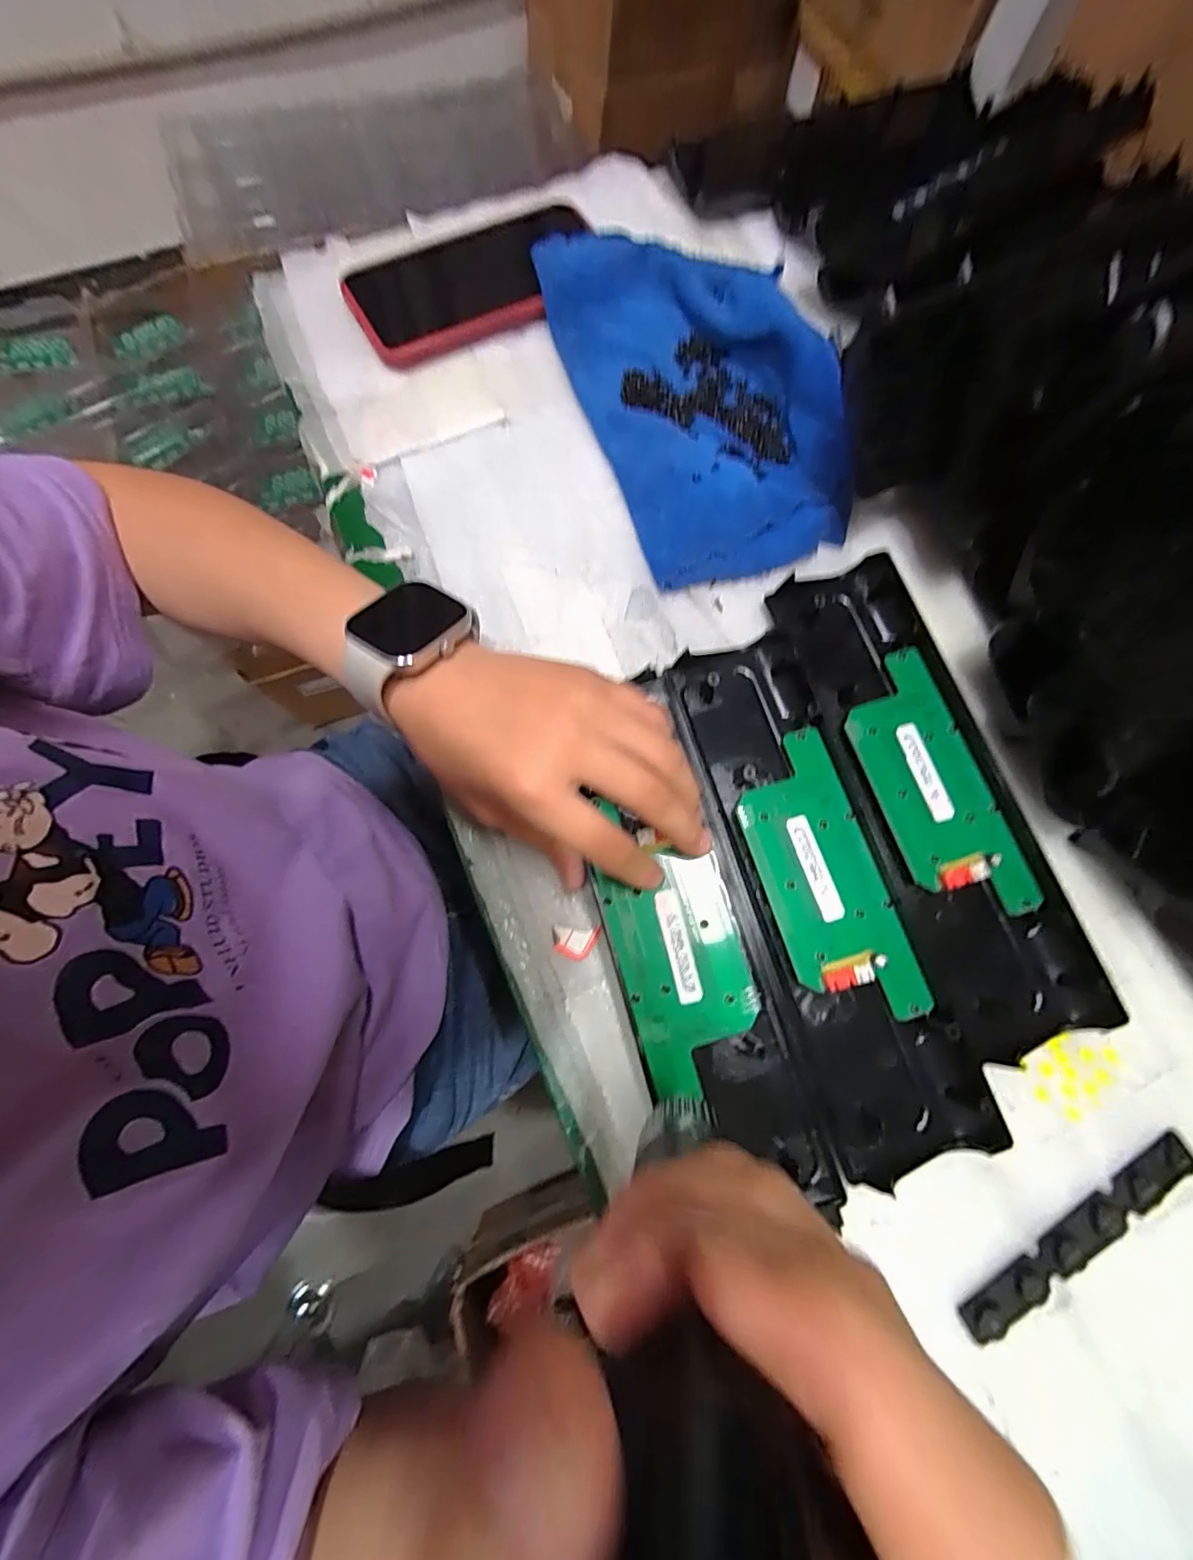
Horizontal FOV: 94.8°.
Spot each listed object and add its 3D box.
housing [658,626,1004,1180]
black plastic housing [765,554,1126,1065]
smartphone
[{"bbox_3d":[0.103,0.046,0.258,0.067,0.015,0.242,-18,78,-5],"label":"housing"},{"bbox_3d":[0.165,0.002,0.270,0.072,0.014,0.242,-19,78,-5],"label":"black plastic housing"},{"bbox_3d":[-0.074,-0.316,0.344,0.158,0.018,0.082,-31,79,-8],"label":"smartphone"}]

